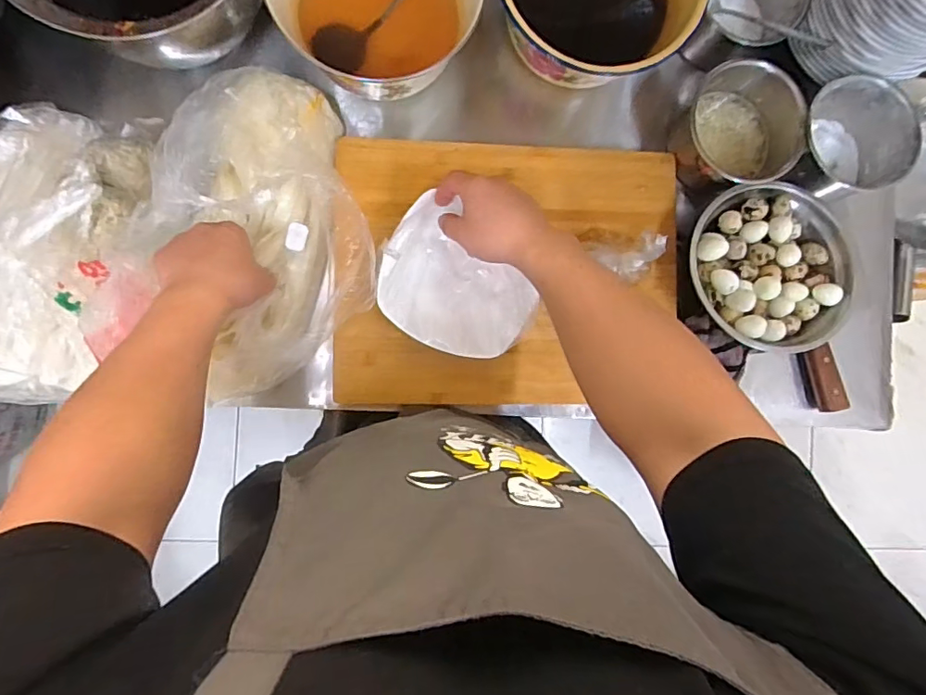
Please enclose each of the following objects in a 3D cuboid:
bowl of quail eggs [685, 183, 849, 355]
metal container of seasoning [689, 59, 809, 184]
[{"bbox_3d":[0.346,-0.093,0.595,0.183,0.061,0.173,0,89,-7],"label":"bowl of quail eggs"},{"bbox_3d":[0.313,-0.249,0.581,0.126,0.079,0.114,8,88,-7],"label":"metal container of seasoning"}]

